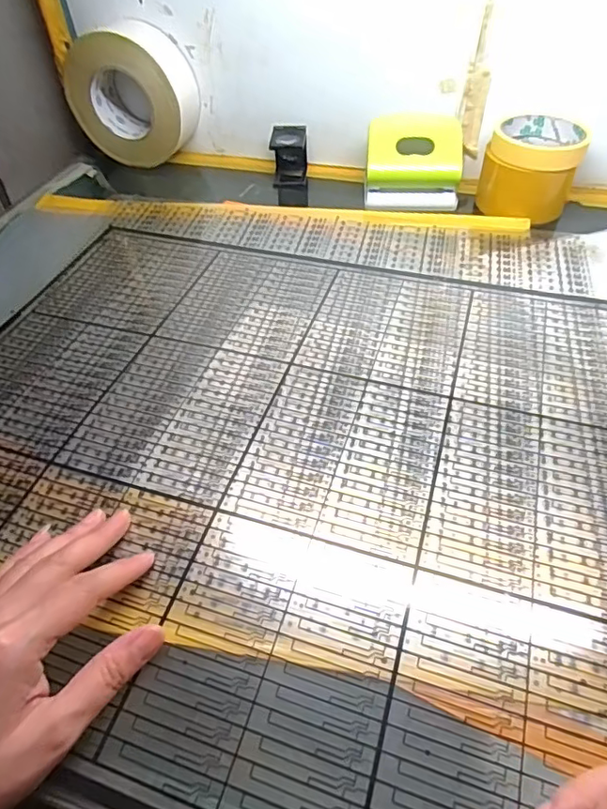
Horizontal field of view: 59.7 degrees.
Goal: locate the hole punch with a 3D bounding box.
[{"bbox_3d":[0.118,-0.259,0.563,0.100,0.073,0.067,9,48,11],"label":"hole punch"}]

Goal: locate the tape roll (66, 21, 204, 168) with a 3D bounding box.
[{"bbox_3d":[-0.202,-0.364,0.631,0.142,0.138,0.069,11,48,13],"label":"tape roll"}]

